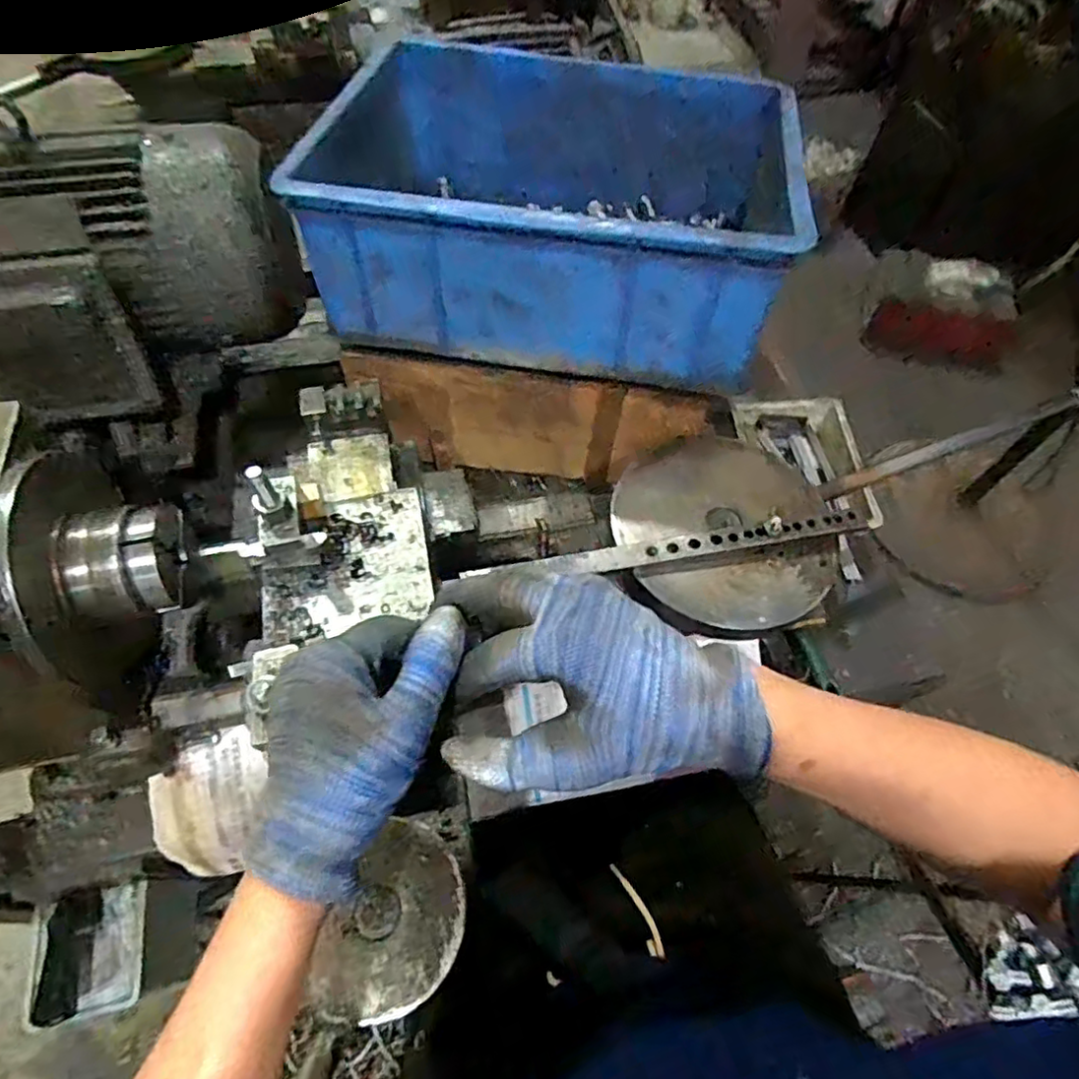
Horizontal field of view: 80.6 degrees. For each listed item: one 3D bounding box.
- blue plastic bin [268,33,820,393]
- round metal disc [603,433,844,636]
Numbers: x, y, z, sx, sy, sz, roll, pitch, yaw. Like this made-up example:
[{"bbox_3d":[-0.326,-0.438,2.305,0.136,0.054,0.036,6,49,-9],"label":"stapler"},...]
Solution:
[{"bbox_3d":[0.009,-0.312,0.583,0.401,0.136,0.288,9,58,4],"label":"blue plastic bin"},{"bbox_3d":[0.157,-0.012,0.534,0.178,0.028,0.175,2,60,-3],"label":"round metal disc"}]

